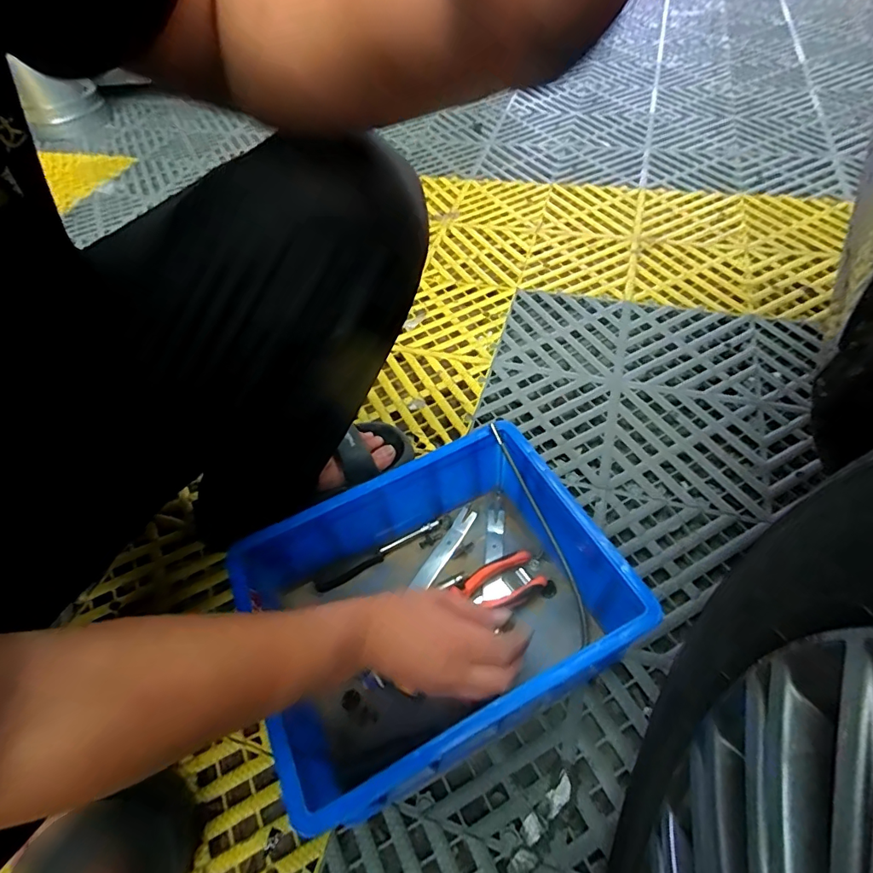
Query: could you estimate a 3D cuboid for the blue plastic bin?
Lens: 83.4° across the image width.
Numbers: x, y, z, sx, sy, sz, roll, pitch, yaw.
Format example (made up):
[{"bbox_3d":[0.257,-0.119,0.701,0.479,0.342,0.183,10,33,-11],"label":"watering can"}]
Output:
[{"bbox_3d":[-0.003,0.175,0.509,0.335,0.133,0.254,-25,54,-13],"label":"blue plastic bin"}]

